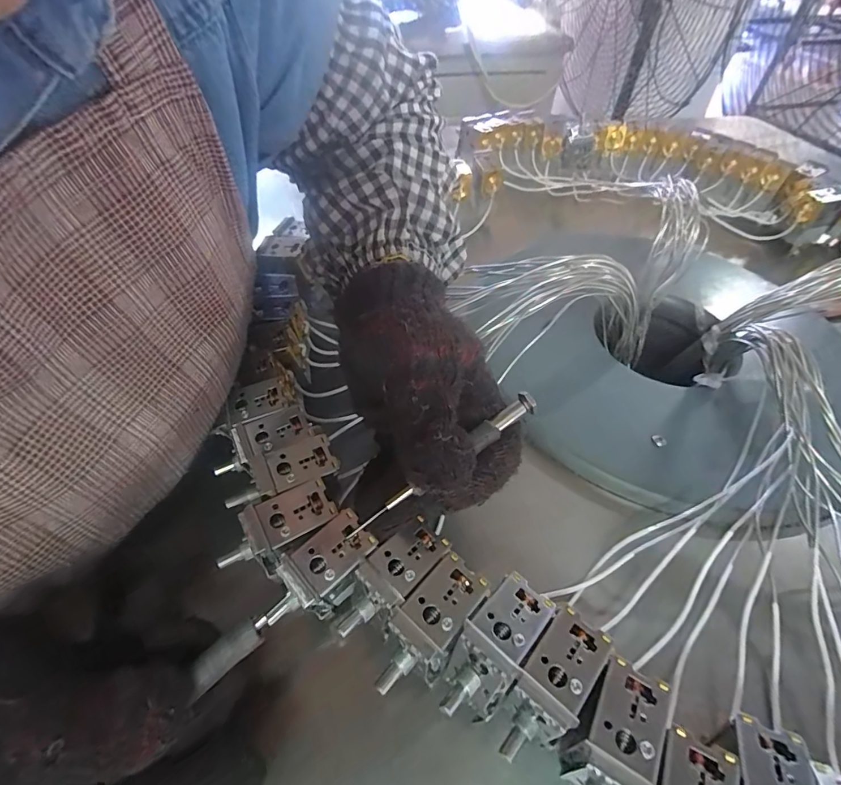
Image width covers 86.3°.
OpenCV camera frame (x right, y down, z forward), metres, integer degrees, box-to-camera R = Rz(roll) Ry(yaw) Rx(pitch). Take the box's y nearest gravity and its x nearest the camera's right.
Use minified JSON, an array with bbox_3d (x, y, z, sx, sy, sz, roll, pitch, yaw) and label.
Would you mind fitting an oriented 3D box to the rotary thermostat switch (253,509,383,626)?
[{"bbox_3d":[-0.043,0.077,0.188,0.026,0.019,0.052,32,55,23],"label":"rotary thermostat switch"}]

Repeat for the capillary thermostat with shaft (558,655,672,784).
[{"bbox_3d":[0.066,0.127,0.159,0.023,0.035,0.051,31,55,22],"label":"capillary thermostat with shaft"}]

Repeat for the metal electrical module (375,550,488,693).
[{"bbox_3d":[0.003,0.090,0.175,0.023,0.017,0.051,37,57,26],"label":"metal electrical module"}]

